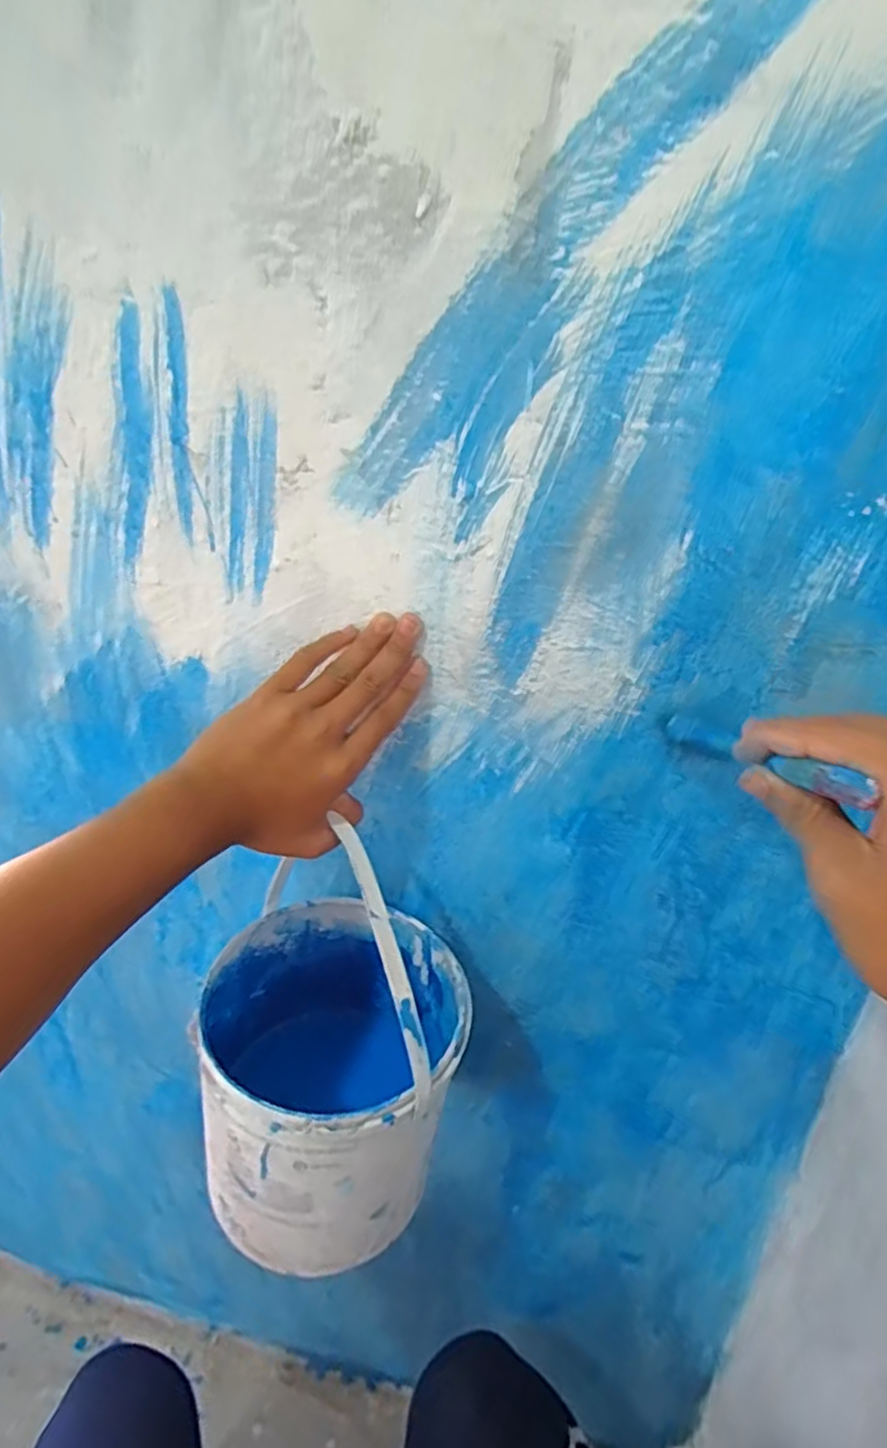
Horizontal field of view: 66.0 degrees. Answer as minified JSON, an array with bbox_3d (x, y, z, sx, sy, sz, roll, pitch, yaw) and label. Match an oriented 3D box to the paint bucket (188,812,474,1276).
[{"bbox_3d":[-0.079,0.218,0.488,0.179,0.267,0.181,-4,29,-6],"label":"paint bucket"}]

